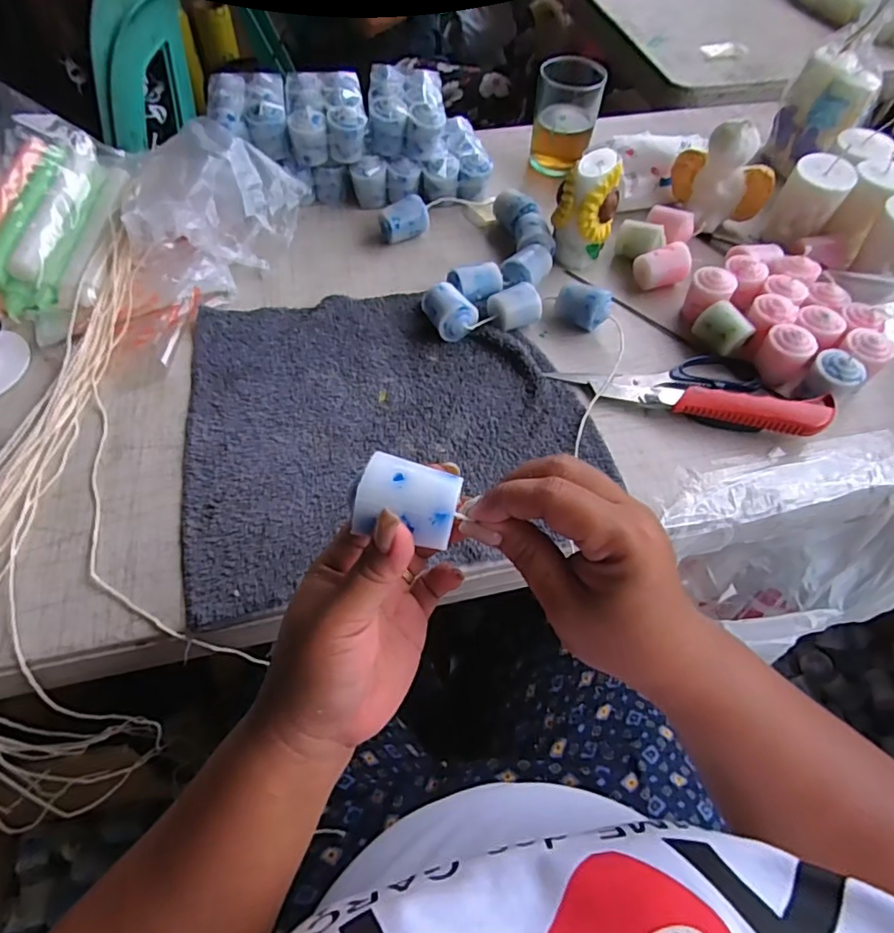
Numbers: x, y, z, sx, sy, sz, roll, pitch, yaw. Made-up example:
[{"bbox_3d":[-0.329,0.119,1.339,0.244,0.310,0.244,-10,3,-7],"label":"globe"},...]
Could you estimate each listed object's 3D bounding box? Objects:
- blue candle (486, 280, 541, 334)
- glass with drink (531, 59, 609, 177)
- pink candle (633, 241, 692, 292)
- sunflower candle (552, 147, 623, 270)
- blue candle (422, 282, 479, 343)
[{"bbox_3d":[0.062,-0.142,0.514,0.043,0.041,0.032,-21,60,-15],"label":"blue candle"},{"bbox_3d":[0.136,-0.400,0.650,0.071,0.095,0.073,11,57,5],"label":"glass with drink"},{"bbox_3d":[0.213,-0.193,0.559,0.044,0.039,0.037,-12,58,-10],"label":"pink candle"},{"bbox_3d":[0.140,-0.247,0.553,0.061,0.101,0.051,-33,64,-21],"label":"sunflower candle"},{"bbox_3d":[0.002,-0.136,0.504,0.035,0.038,0.042,-23,61,-16],"label":"blue candle"}]

